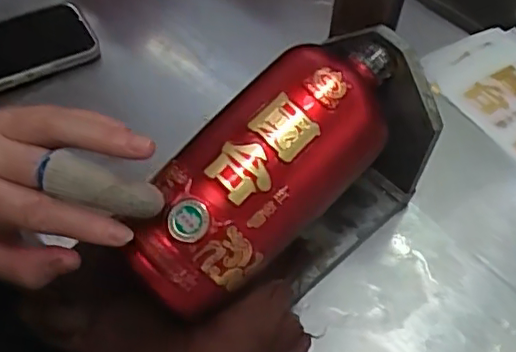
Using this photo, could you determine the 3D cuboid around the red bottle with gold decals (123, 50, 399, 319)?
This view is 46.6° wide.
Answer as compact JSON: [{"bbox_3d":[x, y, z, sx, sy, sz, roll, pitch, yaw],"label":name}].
[{"bbox_3d":[0.004,-0.011,0.332,0.077,0.062,0.184,40,82,19],"label":"red bottle with gold decals"}]

